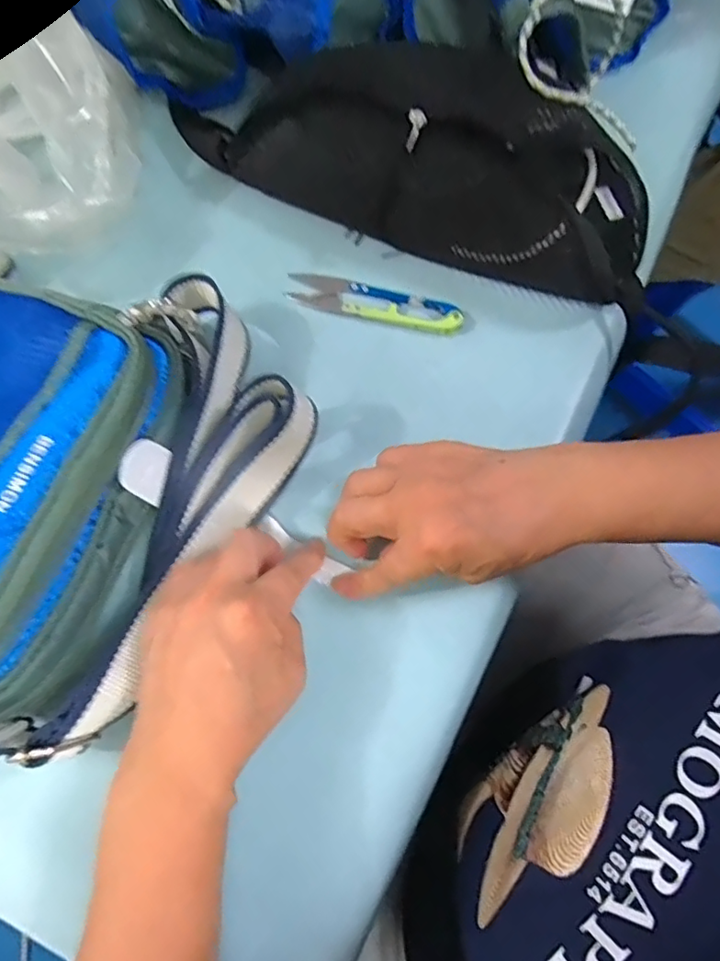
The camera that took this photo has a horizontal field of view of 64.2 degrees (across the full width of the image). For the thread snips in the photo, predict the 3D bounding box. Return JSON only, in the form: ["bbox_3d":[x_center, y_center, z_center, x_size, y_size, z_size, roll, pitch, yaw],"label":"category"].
[{"bbox_3d":[0.010,-0.120,0.386,0.118,0.012,0.027,15,73,4],"label":"thread snips"}]

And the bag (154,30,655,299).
[{"bbox_3d":[0.026,-0.215,0.381,0.334,0.072,0.095,22,73,6],"label":"bag"}]

